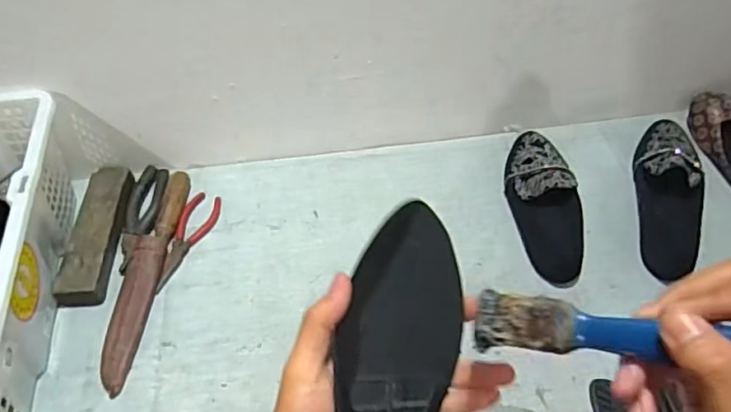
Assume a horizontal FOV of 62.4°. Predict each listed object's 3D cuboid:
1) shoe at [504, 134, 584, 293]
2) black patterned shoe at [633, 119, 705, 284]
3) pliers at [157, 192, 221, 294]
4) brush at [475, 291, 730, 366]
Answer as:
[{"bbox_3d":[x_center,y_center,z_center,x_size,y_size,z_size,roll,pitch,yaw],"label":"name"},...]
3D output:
[{"bbox_3d":[0.239,-0.006,0.800,0.089,0.043,0.229,-3,50,0],"label":"shoe"},{"bbox_3d":[0.407,-0.021,0.797,0.086,0.052,0.240,8,64,9],"label":"black patterned shoe"},{"bbox_3d":[-0.235,0.044,0.791,0.041,0.013,0.154,14,52,13],"label":"pliers"},{"bbox_3d":[0.124,0.059,0.271,0.158,0.017,0.025,1,45,36],"label":"brush"}]

